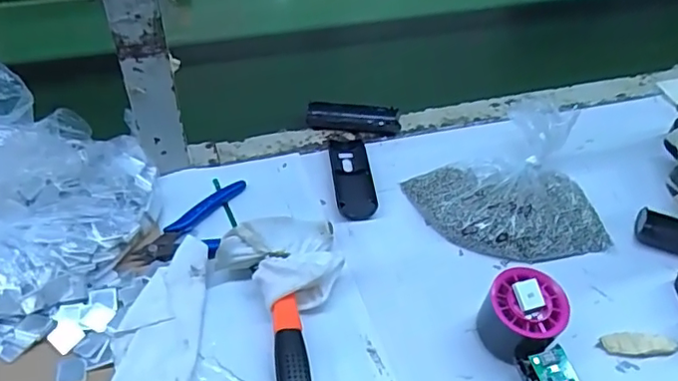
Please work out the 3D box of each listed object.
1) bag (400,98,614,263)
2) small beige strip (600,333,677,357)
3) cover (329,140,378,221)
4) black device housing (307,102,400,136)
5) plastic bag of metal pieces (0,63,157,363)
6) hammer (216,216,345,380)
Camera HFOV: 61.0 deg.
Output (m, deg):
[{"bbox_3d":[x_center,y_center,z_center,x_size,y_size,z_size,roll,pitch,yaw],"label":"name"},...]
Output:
[{"bbox_3d":[0.170,-0.001,0.538,0.173,0.055,0.148,-19,47,-22],"label":"bag"},{"bbox_3d":[0.238,0.121,0.451,0.058,0.012,0.019,0,43,-3],"label":"small beige strip"},{"bbox_3d":[0.014,-0.014,0.569,0.038,0.014,0.103,-2,43,-6],"label":"cover"},{"bbox_3d":[0.016,-0.080,0.637,0.099,0.018,0.035,5,43,2],"label":"black device housing"},{"bbox_3d":[-0.285,-0.018,0.467,0.274,0.131,0.222,29,49,25],"label":"plastic bag of metal pieces"},{"bbox_3d":[-0.028,0.111,0.420,0.091,0.042,0.231,-9,44,-12],"label":"hammer"}]

